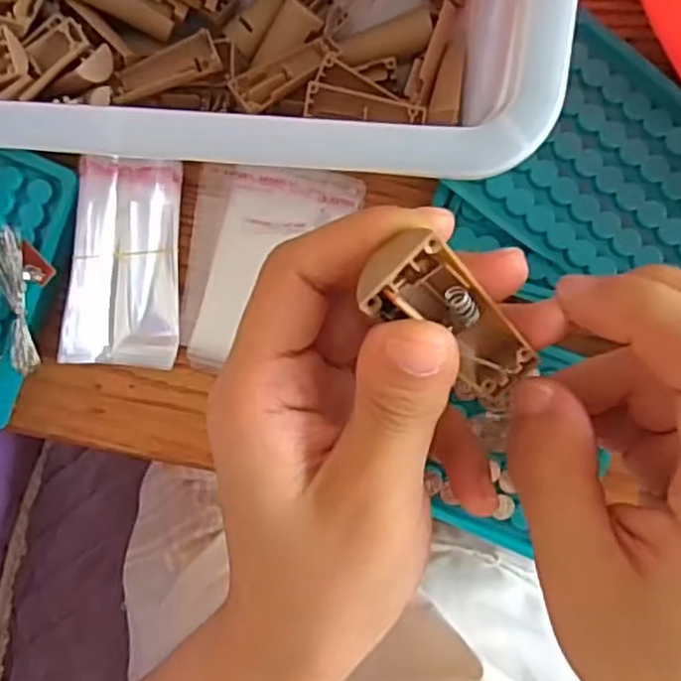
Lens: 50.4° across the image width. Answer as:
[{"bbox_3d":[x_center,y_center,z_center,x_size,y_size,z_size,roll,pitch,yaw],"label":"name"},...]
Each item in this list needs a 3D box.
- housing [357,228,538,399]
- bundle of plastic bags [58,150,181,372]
[{"bbox_3d":[0.025,-0.004,0.163,0.020,0.012,0.052,-49,131,5],"label":"housing"},{"bbox_3d":[-0.101,-0.037,0.345,0.046,0.026,0.098,7,94,3],"label":"bundle of plastic bags"}]

